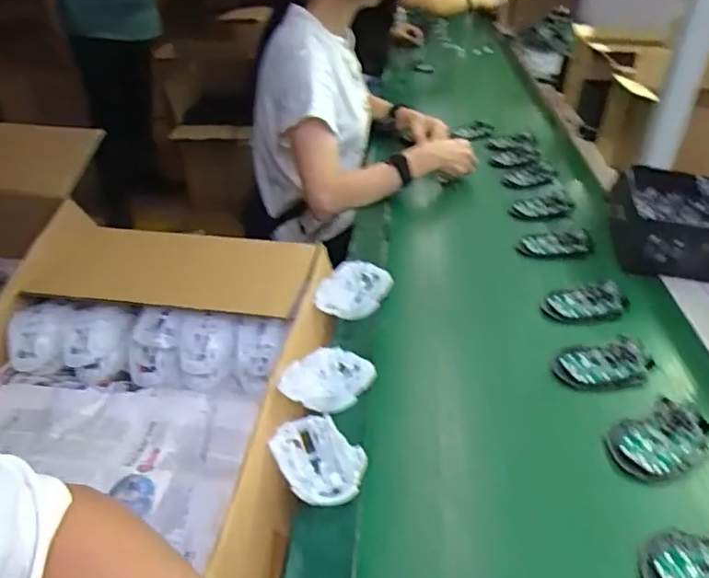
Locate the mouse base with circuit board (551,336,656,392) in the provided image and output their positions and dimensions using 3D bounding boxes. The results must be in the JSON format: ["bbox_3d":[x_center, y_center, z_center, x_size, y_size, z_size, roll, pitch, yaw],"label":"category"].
[{"bbox_3d":[0.282,0.084,0.662,0.112,0.020,0.072,-4,34,-8],"label":"mouse base with circuit board"}]

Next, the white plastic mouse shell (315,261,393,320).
[{"bbox_3d":[-0.005,0.009,0.760,0.068,0.042,0.111,23,39,29],"label":"white plastic mouse shell"}]

